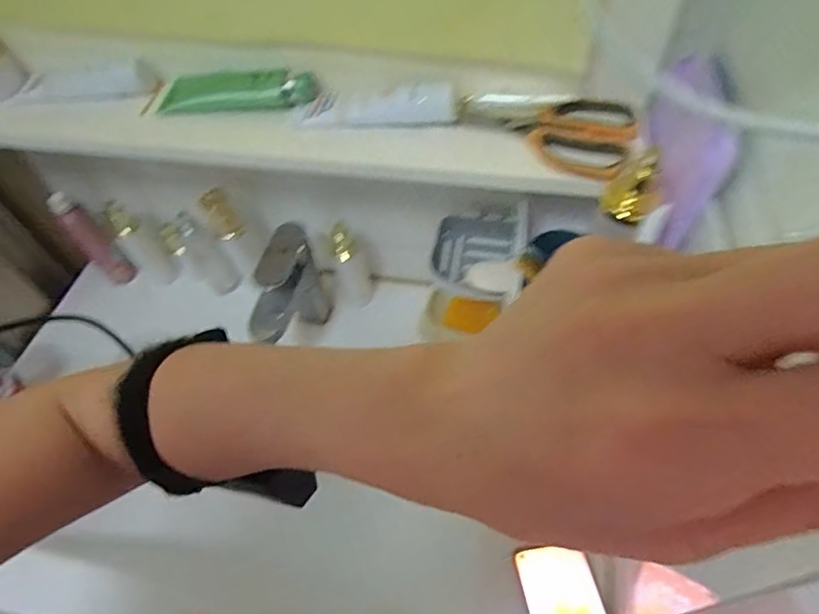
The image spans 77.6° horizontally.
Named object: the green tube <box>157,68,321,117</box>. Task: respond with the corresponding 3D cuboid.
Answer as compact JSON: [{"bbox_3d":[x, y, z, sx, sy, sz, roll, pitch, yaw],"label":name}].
[{"bbox_3d":[-0.170,-0.217,0.507,0.158,0.030,0.037,-1,53,4],"label":"green tube"}]

